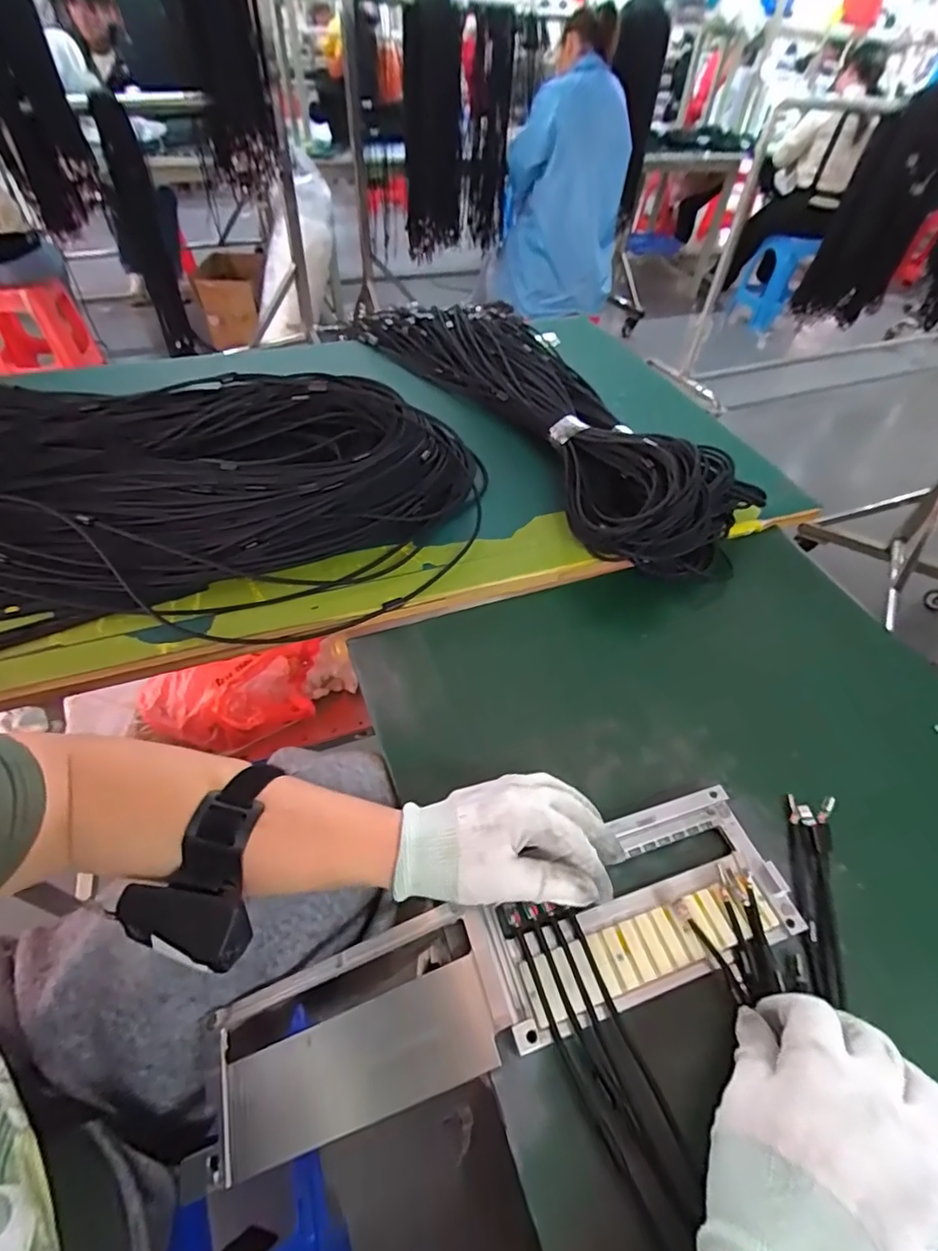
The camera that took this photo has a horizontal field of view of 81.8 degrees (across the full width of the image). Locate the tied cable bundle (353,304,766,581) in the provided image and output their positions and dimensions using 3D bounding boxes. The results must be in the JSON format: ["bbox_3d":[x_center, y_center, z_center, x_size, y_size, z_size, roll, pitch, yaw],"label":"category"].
[{"bbox_3d":[0.083,-0.333,0.741,0.242,0.090,0.730,-23,54,-22],"label":"tied cable bundle"}]

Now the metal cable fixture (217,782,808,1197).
[{"bbox_3d":[0.021,0.213,0.345,0.381,0.044,0.097,-20,52,-8],"label":"metal cable fixture"}]

